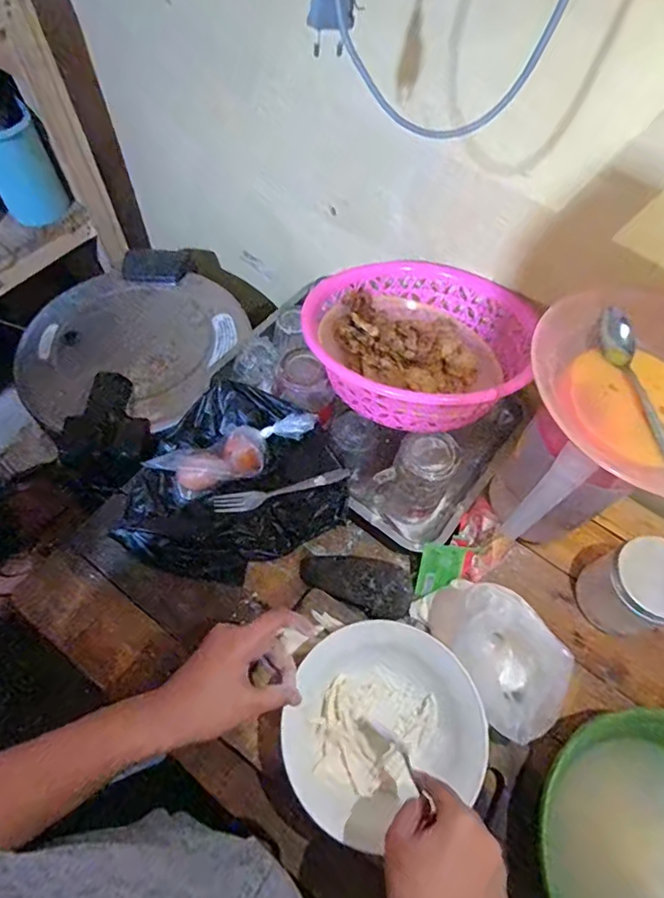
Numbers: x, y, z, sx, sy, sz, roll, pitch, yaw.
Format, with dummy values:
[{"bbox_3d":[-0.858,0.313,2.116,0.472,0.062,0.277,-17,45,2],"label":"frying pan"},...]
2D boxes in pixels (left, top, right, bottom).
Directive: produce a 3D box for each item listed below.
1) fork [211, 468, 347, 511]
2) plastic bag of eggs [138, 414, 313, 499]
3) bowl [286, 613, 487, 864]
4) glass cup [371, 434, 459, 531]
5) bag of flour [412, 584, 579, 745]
[{"bbox_3d":[-0.060,0.049,0.628,0.163,0.011,0.021,-16,63,3],"label":"fork"},{"bbox_3d":[-0.110,0.005,0.625,0.191,0.040,0.060,-22,65,1],"label":"plastic bag of eggs"},{"bbox_3d":[0.047,0.265,0.520,0.180,0.062,0.171,2,62,-3],"label":"bowl"},{"bbox_3d":[0.099,0.041,0.628,0.068,0.135,0.070,2,62,-3],"label":"glass cup"},{"bbox_3d":[0.168,0.206,0.550,0.087,0.119,0.159,-30,68,-18],"label":"bag of flour"}]

